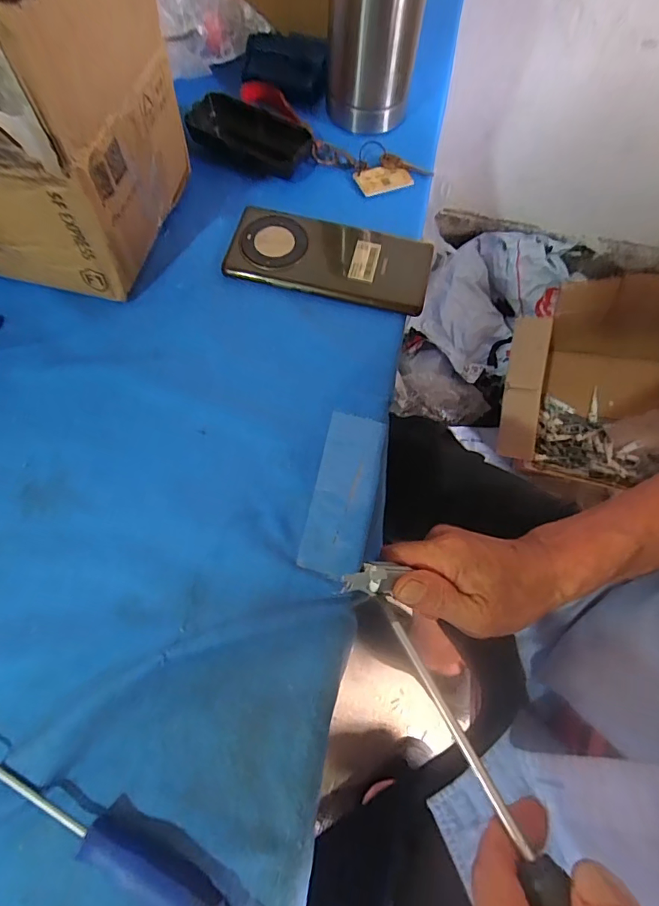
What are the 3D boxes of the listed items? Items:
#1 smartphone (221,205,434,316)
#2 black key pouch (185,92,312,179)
[{"bbox_3d":[0.001,-0.163,0.378,0.161,0.013,0.075,13,69,2],"label":"smartphone"},{"bbox_3d":[-0.075,-0.287,0.415,0.111,0.022,0.056,24,70,6],"label":"black key pouch"}]

